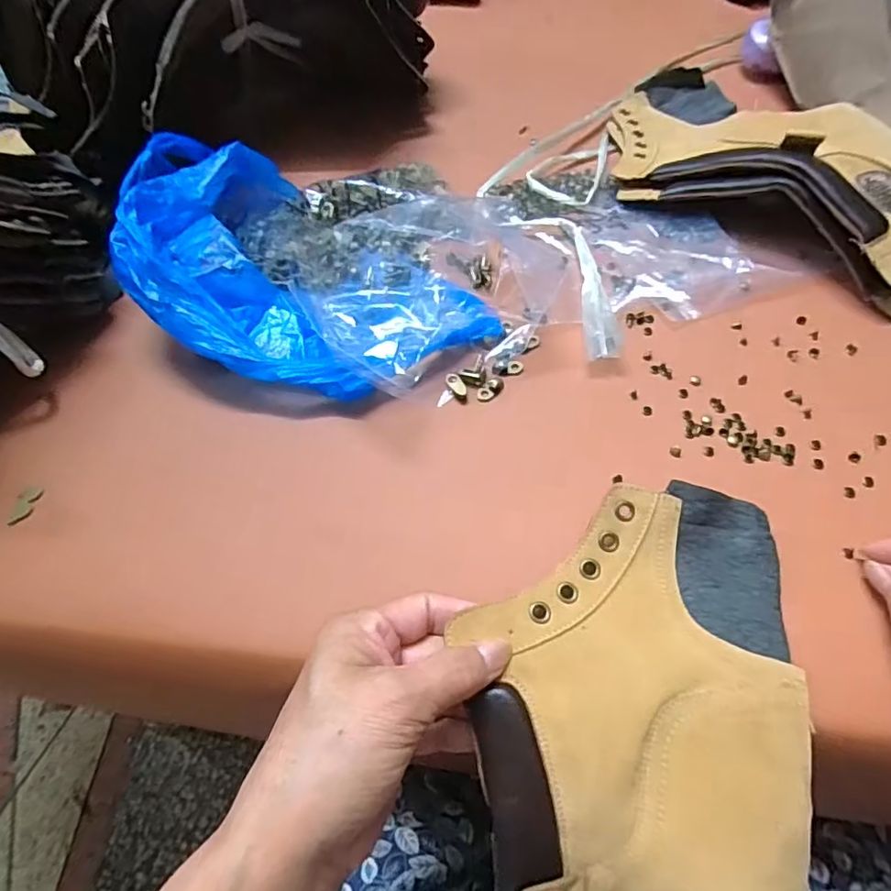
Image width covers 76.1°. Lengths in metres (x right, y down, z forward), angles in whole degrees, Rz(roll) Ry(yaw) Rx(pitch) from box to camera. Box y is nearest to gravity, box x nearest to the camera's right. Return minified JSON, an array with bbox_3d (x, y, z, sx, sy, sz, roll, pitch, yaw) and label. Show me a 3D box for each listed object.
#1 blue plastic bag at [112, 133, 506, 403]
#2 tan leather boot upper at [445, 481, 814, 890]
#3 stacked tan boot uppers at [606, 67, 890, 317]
[{"bbox_3d":[-0.099,-0.113,0.358,0.240,0.069,0.163,36,67,23],"label":"blue plastic bag"},{"bbox_3d":[0.078,0.140,0.260,0.143,0.078,0.231,4,69,0],"label":"tan leather boot upper"},{"bbox_3d":[0.233,-0.183,0.383,0.149,0.044,0.315,-35,62,-16],"label":"stacked tan boot uppers"}]

